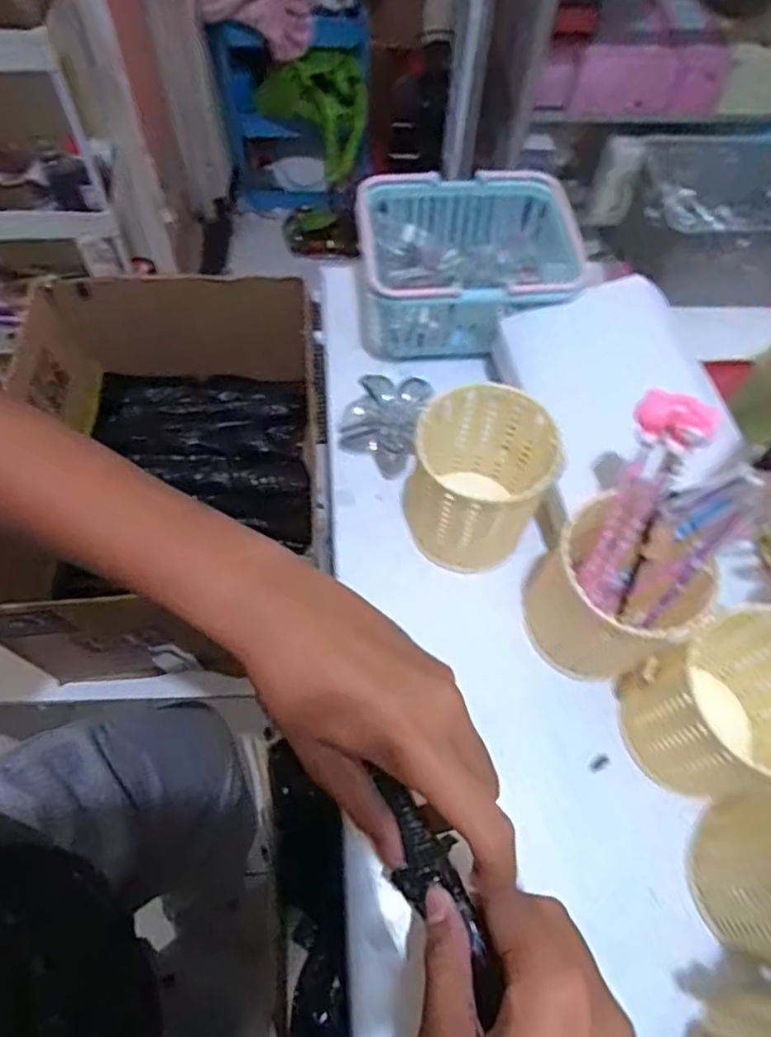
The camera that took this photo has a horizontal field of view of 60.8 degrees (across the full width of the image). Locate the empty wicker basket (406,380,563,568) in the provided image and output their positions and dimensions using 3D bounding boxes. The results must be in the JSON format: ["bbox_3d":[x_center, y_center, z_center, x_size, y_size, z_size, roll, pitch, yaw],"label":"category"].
[{"bbox_3d":[0.060,-0.023,0.423,0.075,0.098,0.084,19,63,8],"label":"empty wicker basket"}]

